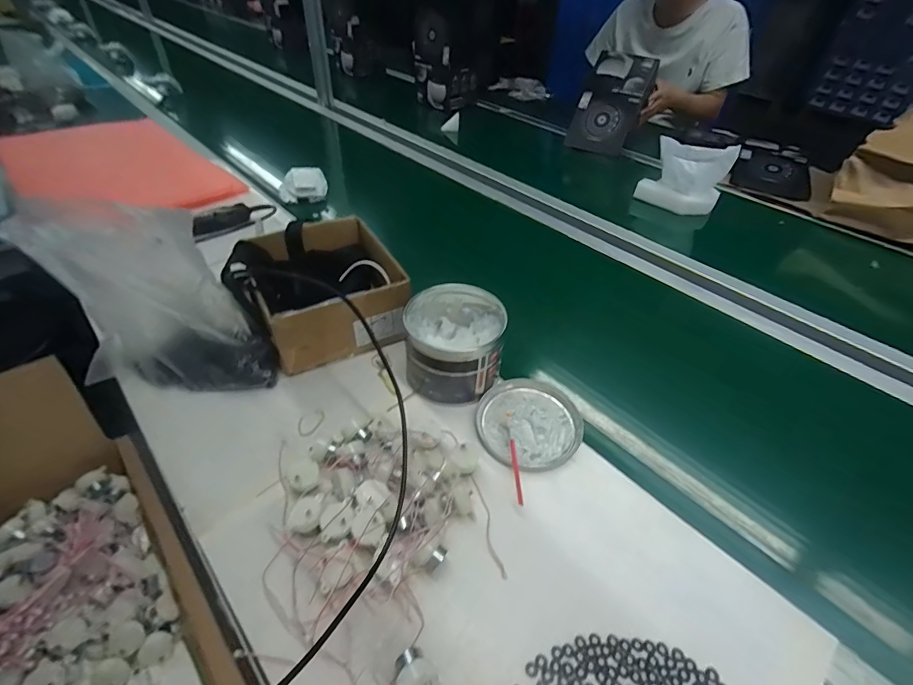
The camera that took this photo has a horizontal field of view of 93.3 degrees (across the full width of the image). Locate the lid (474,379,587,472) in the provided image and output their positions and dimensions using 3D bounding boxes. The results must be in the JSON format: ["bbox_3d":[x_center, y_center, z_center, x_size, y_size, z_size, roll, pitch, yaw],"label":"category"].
[{"bbox_3d":[0.092,0.098,0.551,0.127,0.013,0.133,1,44,-1],"label":"lid"}]

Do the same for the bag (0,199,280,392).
[{"bbox_3d":[-0.377,-0.055,0.547,0.264,0.202,0.139,-1,44,-4],"label":"bag"}]

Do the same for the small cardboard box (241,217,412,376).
[{"bbox_3d":[-0.197,-0.081,0.644,0.193,0.106,0.209,-20,48,-21],"label":"small cardboard box"}]

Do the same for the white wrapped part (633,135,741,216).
[{"bbox_3d":[0.531,-0.388,1.009,0.175,0.140,0.084,19,47,17],"label":"white wrapped part"}]

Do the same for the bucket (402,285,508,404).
[{"bbox_3d":[-0.003,-0.004,0.571,0.122,0.103,0.133,-3,45,-6],"label":"bucket"}]

